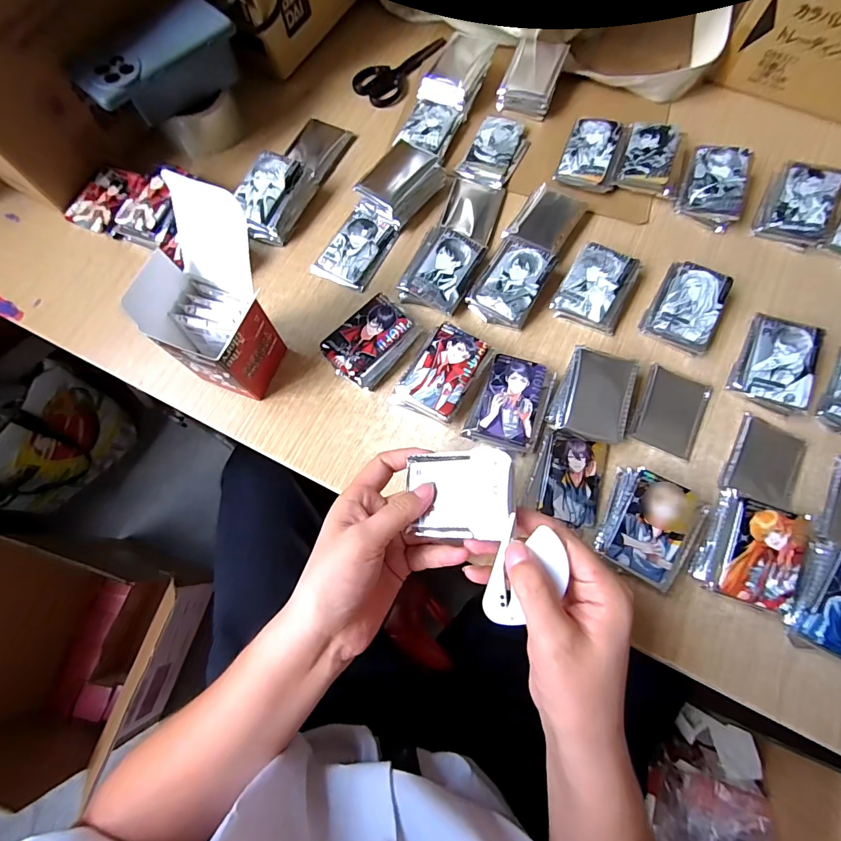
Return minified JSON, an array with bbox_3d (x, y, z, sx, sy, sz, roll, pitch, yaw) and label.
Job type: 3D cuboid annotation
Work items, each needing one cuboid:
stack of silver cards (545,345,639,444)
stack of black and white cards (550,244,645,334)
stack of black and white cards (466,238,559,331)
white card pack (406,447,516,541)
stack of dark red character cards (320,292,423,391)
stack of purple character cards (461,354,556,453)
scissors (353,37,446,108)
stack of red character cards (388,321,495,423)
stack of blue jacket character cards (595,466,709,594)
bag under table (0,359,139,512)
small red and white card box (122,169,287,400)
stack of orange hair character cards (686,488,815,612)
[{"bbox_3d":[0.173,-0.024,0.411,0.066,0.029,0.085,22,75,5],"label":"stack of silver cards"},{"bbox_3d":[0.192,-0.143,0.448,0.071,0.031,0.087,30,76,7],"label":"stack of black and white cards"},{"bbox_3d":[0.099,-0.150,0.449,0.065,0.032,0.090,29,76,7],"label":"stack of black and white cards"},{"bbox_3d":[0.029,0.055,0.308,0.081,0.006,0.064,-9,70,27],"label":"white card pack"},{"bbox_3d":[-0.050,-0.081,0.427,0.090,0.030,0.066,-42,79,-12],"label":"stack of dark red character cards"},{"bbox_3d":[0.092,-0.017,0.415,0.070,0.021,0.091,19,75,4],"label":"stack of purple character cards"},{"bbox_3d":[-0.029,-0.480,0.556,0.061,0.011,0.139,37,77,9],"label":"scissors"},{"bbox_3d":[0.022,-0.047,0.418,0.065,0.031,0.094,33,76,8],"label":"stack of red character cards"},{"bbox_3d":[0.206,0.098,0.370,0.068,0.042,0.088,27,75,6],"label":"stack of blue jacket character cards"},{"bbox_3d":[-0.820,0.038,0.879,0.123,0.334,0.288,33,75,9],"label":"bag under table"},{"bbox_3d":[-0.180,-0.101,0.366,0.084,0.154,0.111,21,75,5],"label":"small red and white card box"},{"bbox_3d":[0.292,0.116,0.366,0.062,0.046,0.087,24,75,6],"label":"stack of orange hair character cards"}]

